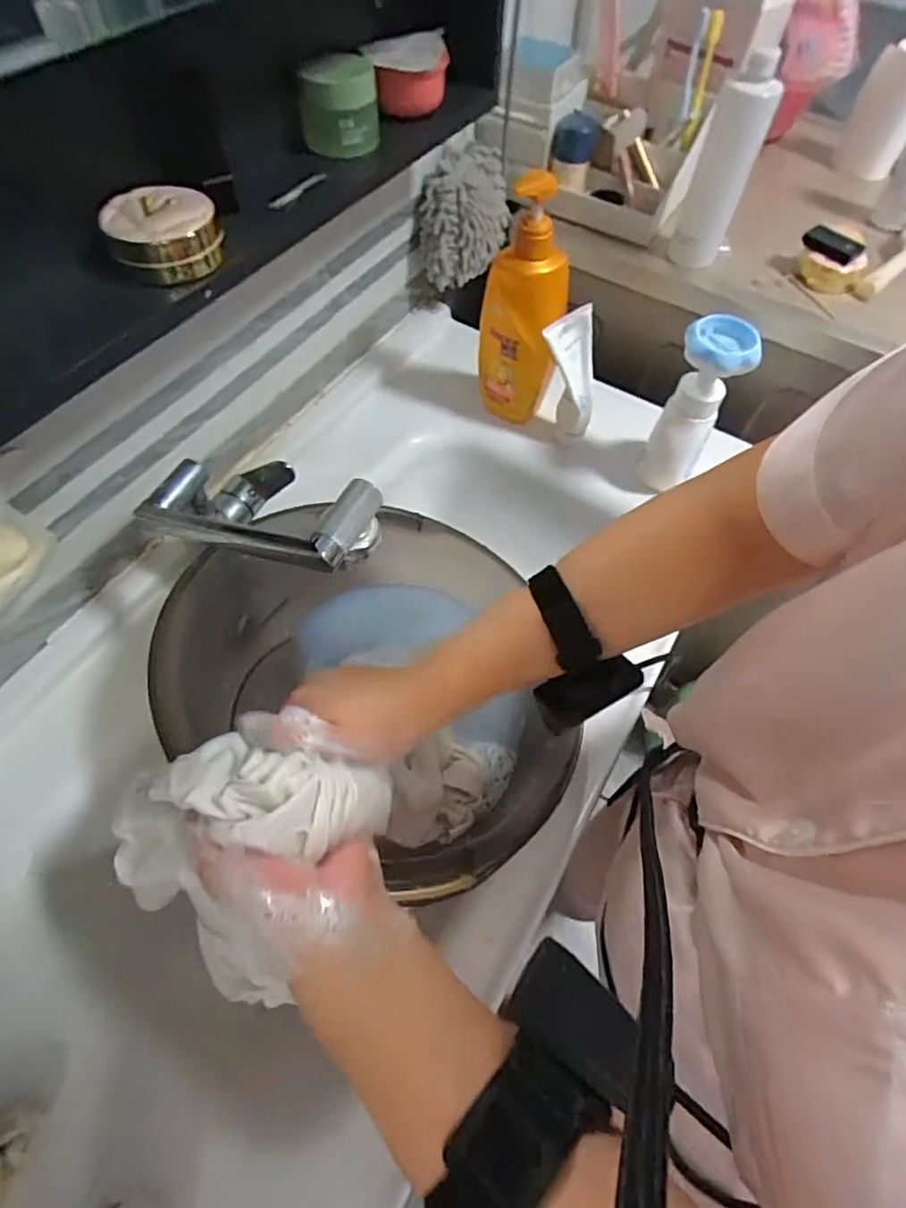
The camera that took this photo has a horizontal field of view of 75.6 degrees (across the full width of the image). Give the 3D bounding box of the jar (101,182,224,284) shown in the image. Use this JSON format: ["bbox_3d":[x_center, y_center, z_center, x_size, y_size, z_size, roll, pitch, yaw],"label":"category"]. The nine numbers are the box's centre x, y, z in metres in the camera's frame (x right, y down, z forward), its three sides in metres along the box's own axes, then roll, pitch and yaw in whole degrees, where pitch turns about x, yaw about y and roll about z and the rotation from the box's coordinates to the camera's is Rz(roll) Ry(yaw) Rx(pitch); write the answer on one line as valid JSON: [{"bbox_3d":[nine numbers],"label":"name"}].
[{"bbox_3d":[-0.194,-0.248,0.394,0.071,0.031,0.071,1,59,-2],"label":"jar"}]

